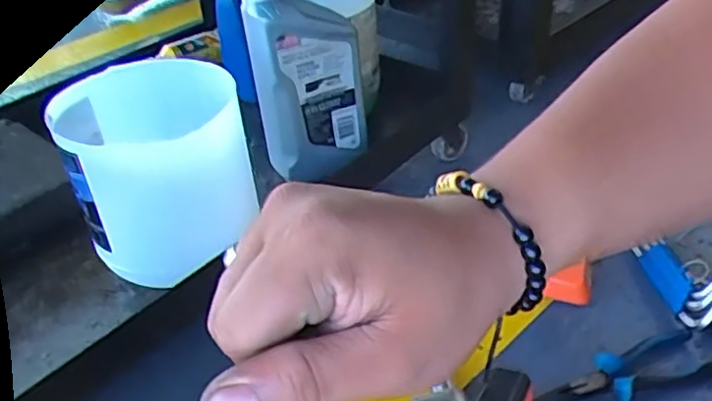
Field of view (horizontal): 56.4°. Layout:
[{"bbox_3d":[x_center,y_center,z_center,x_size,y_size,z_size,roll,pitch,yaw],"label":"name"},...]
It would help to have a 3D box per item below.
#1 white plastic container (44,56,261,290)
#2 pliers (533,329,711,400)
[{"bbox_3d":[-0.183,-0.030,0.625,0.150,0.160,0.151,-18,39,-19],"label":"white plastic container"},{"bbox_3d":[0.230,0.147,0.576,0.173,0.018,0.051,-12,38,-11],"label":"pliers"}]

